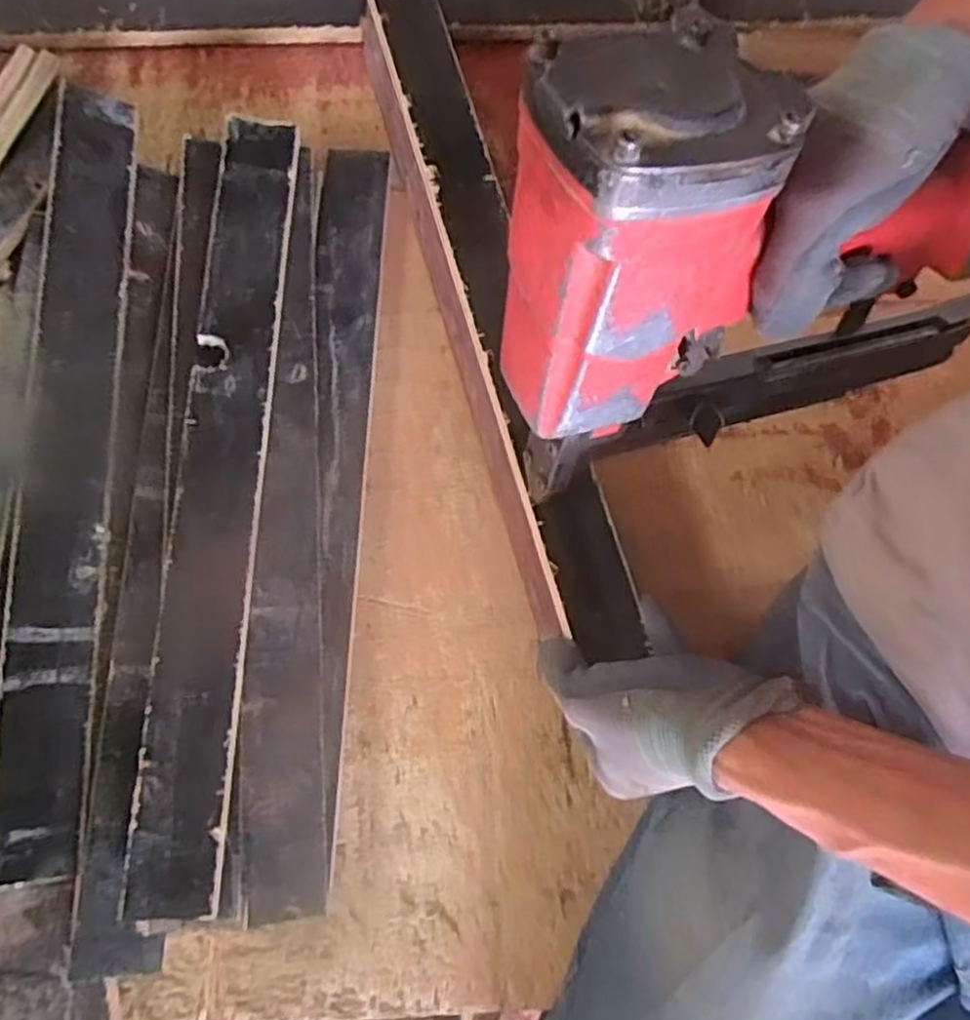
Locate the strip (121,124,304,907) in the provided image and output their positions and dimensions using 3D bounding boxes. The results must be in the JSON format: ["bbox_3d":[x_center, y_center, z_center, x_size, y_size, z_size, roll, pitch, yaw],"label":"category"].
[{"bbox_3d":[-0.158,-0.023,0.445,0.047,0.011,0.487,5,76,-14],"label":"strip"}]

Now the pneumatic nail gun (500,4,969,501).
[{"bbox_3d":[0.139,-0.122,0.339,0.282,0.240,0.096,-23,76,-6],"label":"pneumatic nail gun"}]

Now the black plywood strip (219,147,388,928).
[{"bbox_3d":[-0.108,-0.012,0.461,0.058,0.016,0.487,8,77,-22],"label":"black plywood strip"}]

